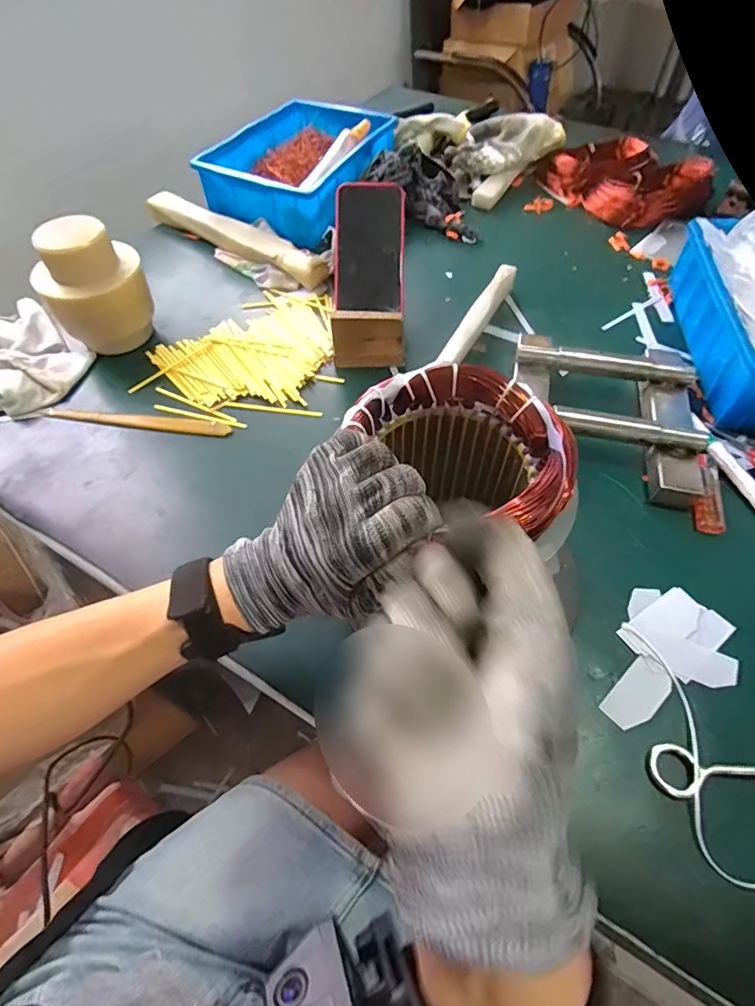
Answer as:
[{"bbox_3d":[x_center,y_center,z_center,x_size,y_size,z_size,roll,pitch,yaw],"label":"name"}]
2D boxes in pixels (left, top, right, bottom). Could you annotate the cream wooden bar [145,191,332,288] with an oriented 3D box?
[{"bbox_3d":[-0.205,-0.376,0.714,0.323,0.042,0.045,30,61,21],"label":"cream wooden bar"}]

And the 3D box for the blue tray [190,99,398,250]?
[{"bbox_3d":[-0.110,-0.510,0.772,0.210,0.084,0.281,25,59,18],"label":"blue tray"}]

